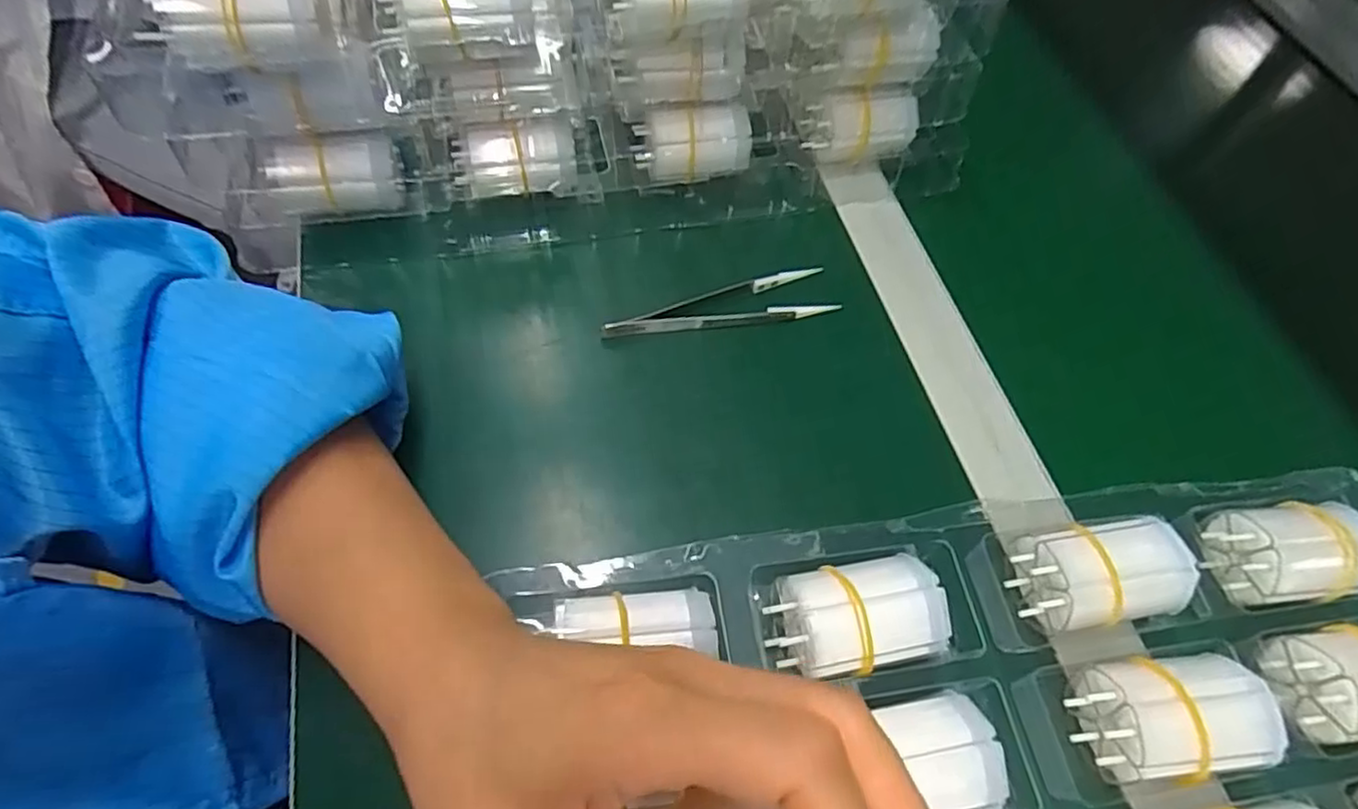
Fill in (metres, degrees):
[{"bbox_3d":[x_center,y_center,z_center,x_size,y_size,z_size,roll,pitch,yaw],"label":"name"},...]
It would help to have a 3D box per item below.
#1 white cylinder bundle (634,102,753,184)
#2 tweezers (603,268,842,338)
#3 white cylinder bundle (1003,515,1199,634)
[{"bbox_3d":[0.009,-0.142,0.375,0.063,0.035,0.027,-7,61,-9],"label":"white cylinder bundle"},{"bbox_3d":[0.021,-0.054,0.354,0.122,0.013,0.028,-8,61,-9],"label":"tweezers"},{"bbox_3d":[0.171,0.069,0.272,0.061,0.030,0.036,-4,60,-7],"label":"white cylinder bundle"}]

